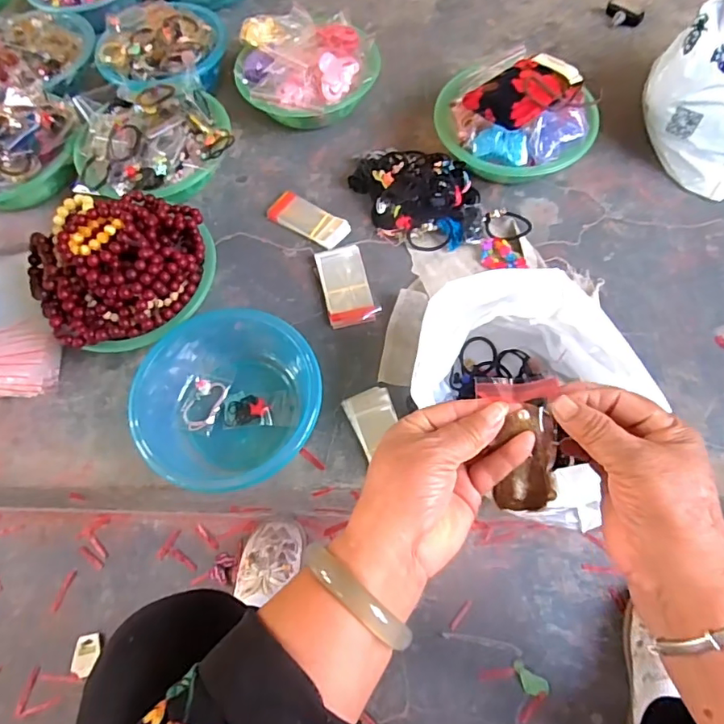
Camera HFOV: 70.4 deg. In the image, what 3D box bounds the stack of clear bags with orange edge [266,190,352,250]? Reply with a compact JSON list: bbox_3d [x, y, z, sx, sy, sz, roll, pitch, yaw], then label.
[{"bbox_3d":[-0.083,-0.219,0.788,0.128,0.018,0.053,32,71,16],"label":"stack of clear bags with orange edge"}]

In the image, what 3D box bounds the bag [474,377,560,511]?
[{"bbox_3d":[0.100,0.052,0.322,0.043,0.018,0.085,-6,95,0],"label":"bag"}]

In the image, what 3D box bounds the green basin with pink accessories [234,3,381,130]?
[{"bbox_3d":[-0.089,-0.486,0.864,0.226,0.102,0.219,-1,65,2],"label":"green basin with pink accessories"}]

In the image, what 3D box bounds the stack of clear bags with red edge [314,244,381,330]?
[{"bbox_3d":[-0.023,-0.109,0.735,0.069,0.017,0.126,-16,65,-5],"label":"stack of clear bags with red edge"}]

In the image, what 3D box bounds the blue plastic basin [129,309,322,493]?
[{"bbox_3d":[-0.162,0.027,0.650,0.218,0.076,0.235,-1,65,2],"label":"blue plastic basin"}]

